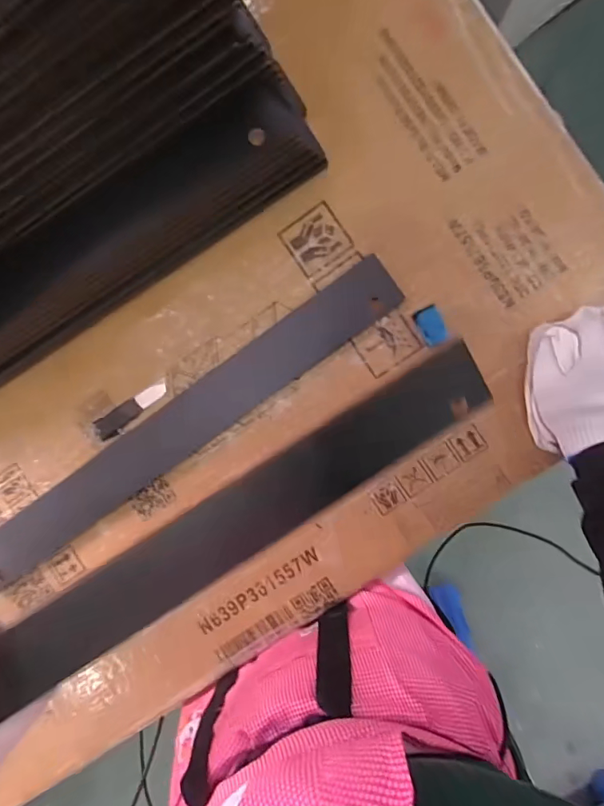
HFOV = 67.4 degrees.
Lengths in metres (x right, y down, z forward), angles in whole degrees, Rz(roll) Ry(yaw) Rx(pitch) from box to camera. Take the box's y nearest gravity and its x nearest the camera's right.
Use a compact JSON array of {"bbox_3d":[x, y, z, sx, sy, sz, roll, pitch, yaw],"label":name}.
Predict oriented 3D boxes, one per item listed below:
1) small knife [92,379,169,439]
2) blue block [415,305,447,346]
[{"bbox_3d":[-0.201,0.009,0.539,0.100,0.007,0.025,-33,91,4],"label":"small knife"},{"bbox_3d":[0.140,-0.083,0.490,0.022,0.025,0.039,-21,92,4],"label":"blue block"}]

